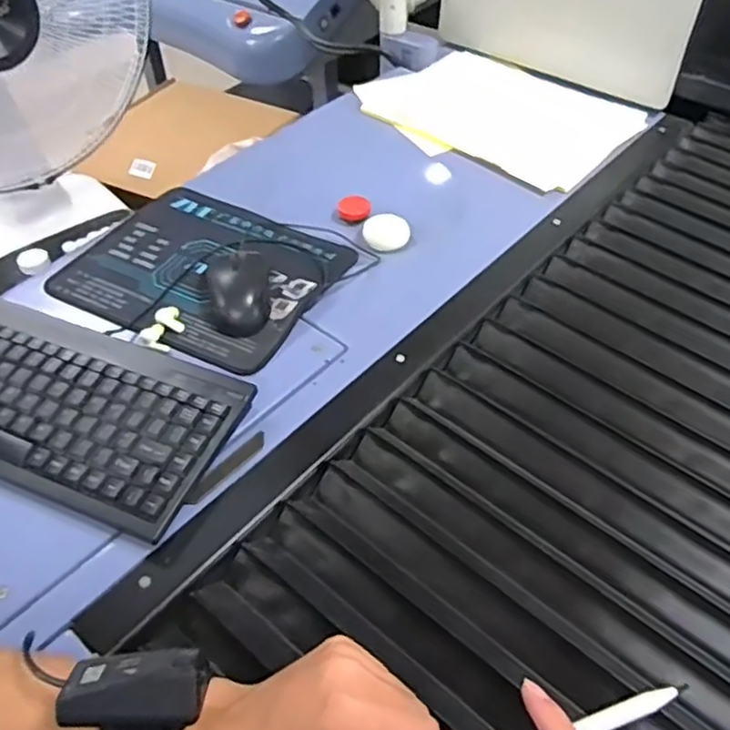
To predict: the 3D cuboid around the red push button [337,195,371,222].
[{"bbox_3d":[-0.013,-0.187,0.793,0.039,0.012,0.036,0,48,0],"label":"red push button"}]

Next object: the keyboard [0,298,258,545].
[{"bbox_3d":[-0.251,0.032,0.544,0.287,0.030,0.146,17,50,15],"label":"keyboard"}]

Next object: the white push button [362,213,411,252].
[{"bbox_3d":[0.024,-0.150,0.752,0.052,0.014,0.055,0,48,0],"label":"white push button"}]

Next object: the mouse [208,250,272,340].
[{"bbox_3d":[-0.121,-0.078,0.638,0.060,0.035,0.104,-8,49,-6],"label":"mouse"}]

